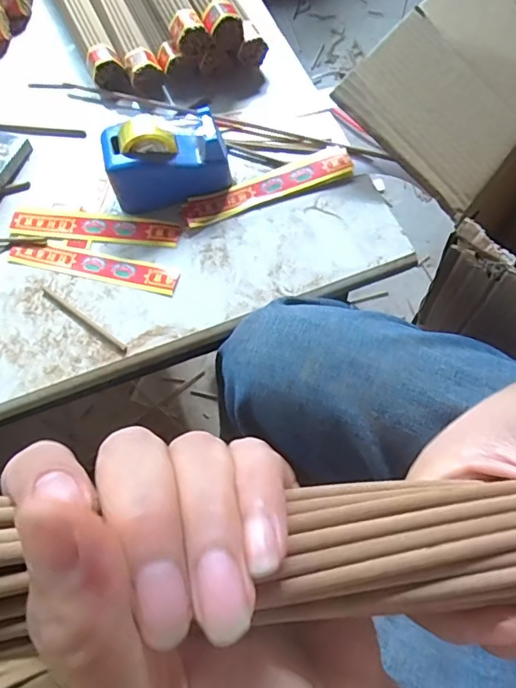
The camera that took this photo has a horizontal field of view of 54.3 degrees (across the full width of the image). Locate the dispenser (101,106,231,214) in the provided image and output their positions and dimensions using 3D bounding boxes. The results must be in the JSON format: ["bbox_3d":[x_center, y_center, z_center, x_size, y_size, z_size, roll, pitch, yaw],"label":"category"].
[{"bbox_3d":[-0.076,-0.156,0.423,0.099,0.058,0.055,-11,67,-1],"label":"dispenser"}]

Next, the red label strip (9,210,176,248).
[{"bbox_3d":[-0.142,-0.102,0.437,0.149,0.004,0.027,5,67,5],"label":"red label strip"}]

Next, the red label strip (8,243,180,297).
[{"bbox_3d":[-0.138,-0.066,0.423,0.148,0.004,0.025,13,67,9],"label":"red label strip"}]

